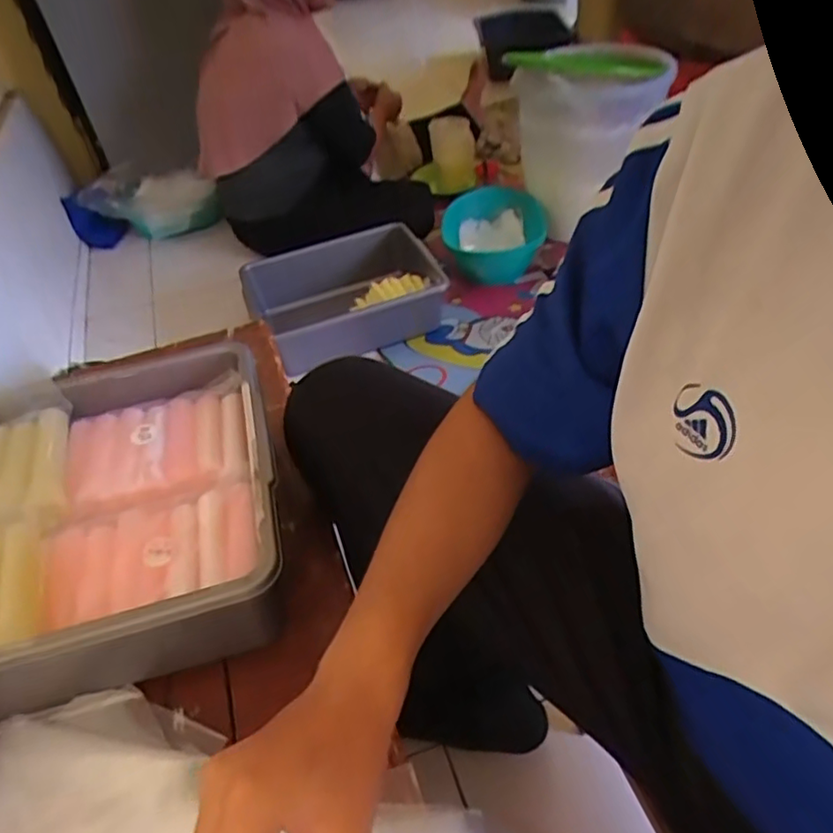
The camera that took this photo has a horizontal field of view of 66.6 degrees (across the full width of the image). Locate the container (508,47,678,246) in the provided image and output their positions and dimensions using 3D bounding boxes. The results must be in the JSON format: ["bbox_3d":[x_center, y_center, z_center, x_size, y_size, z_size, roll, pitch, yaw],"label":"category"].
[{"bbox_3d":[0.396,-0.652,1.461,0.256,0.326,0.253,-22,45,-15],"label":"container"}]

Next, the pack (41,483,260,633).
[{"bbox_3d":[-0.205,0.112,0.494,0.162,0.040,0.099,-13,43,-5],"label":"pack"}]

